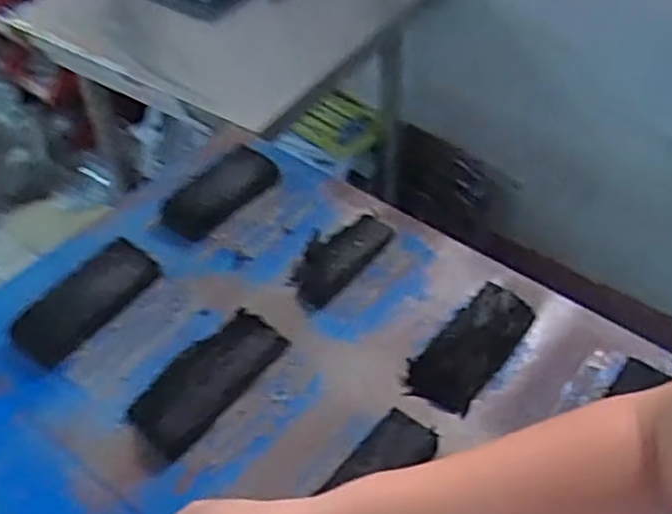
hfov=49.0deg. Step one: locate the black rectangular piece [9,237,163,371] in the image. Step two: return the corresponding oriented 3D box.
[{"bbox_3d":[-0.234,0.040,0.689,0.055,0.031,0.138,31,54,26],"label":"black rectangular piece"}]

